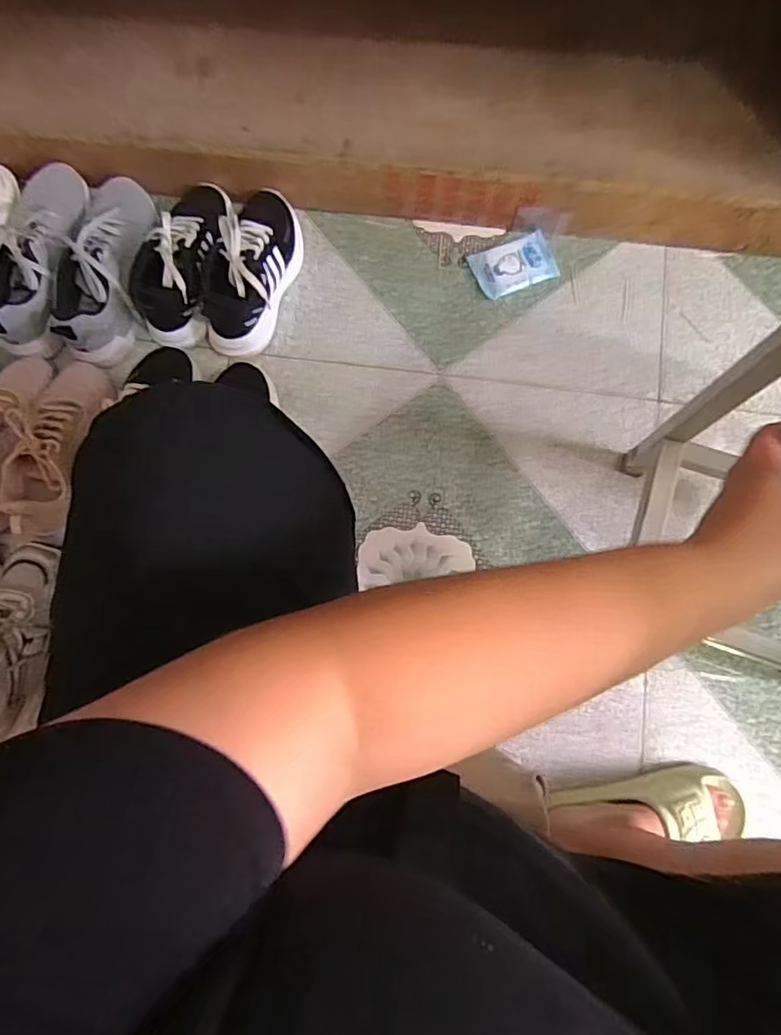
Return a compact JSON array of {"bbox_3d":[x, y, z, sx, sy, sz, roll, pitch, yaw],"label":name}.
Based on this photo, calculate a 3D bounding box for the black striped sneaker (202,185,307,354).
[{"bbox_3d":[-0.188,-0.348,0.806,0.089,0.092,0.236,16,79,4],"label":"black striped sneaker"}]

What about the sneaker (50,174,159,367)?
[{"bbox_3d":[-0.398,-0.361,0.814,0.101,0.084,0.290,1,78,1],"label":"sneaker"}]

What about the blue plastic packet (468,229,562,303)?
[{"bbox_3d":[0.178,-0.362,0.841,0.113,0.013,0.079,-21,79,-4],"label":"blue plastic packet"}]

